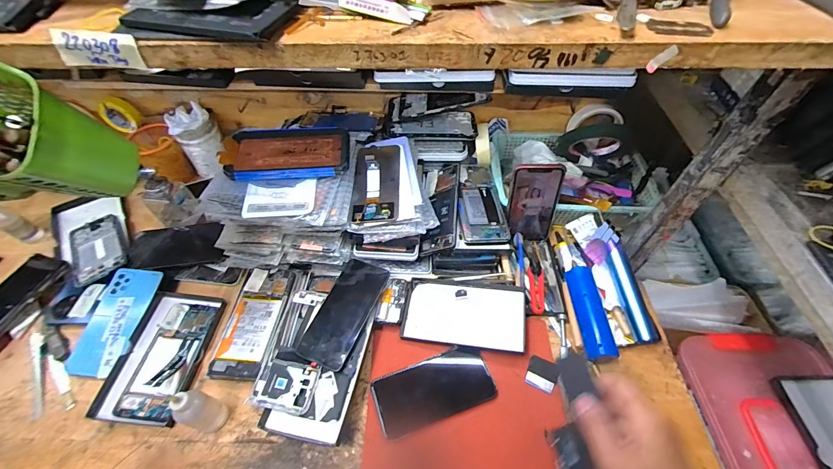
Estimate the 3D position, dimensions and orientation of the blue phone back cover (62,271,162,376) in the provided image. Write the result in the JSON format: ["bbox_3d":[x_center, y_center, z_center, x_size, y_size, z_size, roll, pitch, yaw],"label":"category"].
[{"bbox_3d":[-0.439,0.124,0.518,0.073,0.010,0.161,5,60,-4],"label":"blue phone back cover"}]

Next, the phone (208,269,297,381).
[{"bbox_3d":[-0.235,0.123,0.516,0.076,0.014,0.167,4,54,3],"label":"phone"}]

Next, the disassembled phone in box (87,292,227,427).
[{"bbox_3d":[-0.352,0.161,0.491,0.099,0.030,0.179,4,54,3],"label":"disassembled phone in box"}]

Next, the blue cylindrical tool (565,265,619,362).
[{"bbox_3d":[0.248,0.114,0.514,0.042,0.047,0.136,-3,54,-2],"label":"blue cylindrical tool"}]

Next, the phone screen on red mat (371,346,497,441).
[{"bbox_3d":[0.023,0.205,0.472,0.153,0.013,0.075,-17,55,-12],"label":"phone screen on red mat"}]

